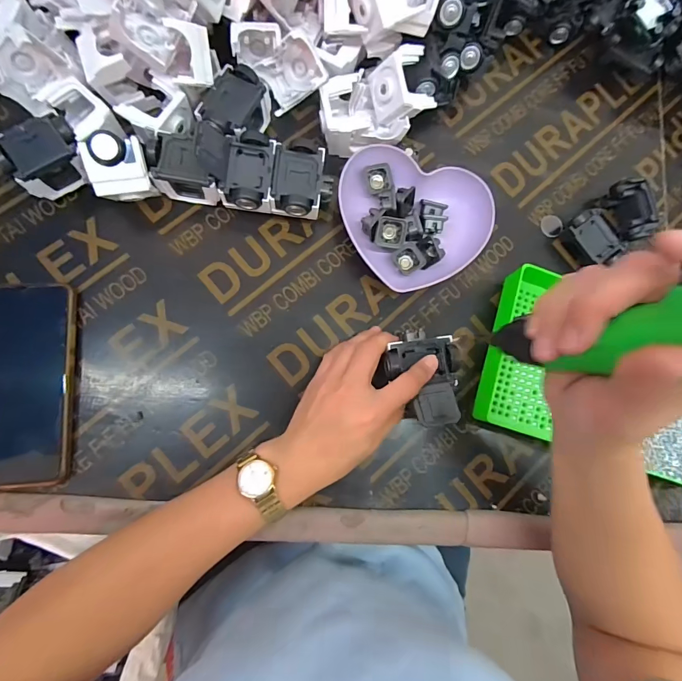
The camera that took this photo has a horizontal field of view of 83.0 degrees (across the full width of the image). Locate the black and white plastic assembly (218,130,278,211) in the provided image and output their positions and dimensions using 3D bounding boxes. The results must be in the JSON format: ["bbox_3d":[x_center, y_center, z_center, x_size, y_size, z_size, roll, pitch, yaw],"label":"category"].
[{"bbox_3d":[-0.081,-0.145,0.347,0.040,0.042,0.065,5,82,-6],"label":"black and white plastic assembly"}]

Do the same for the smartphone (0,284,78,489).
[{"bbox_3d":[-0.259,0.036,0.312,0.078,0.012,0.160,-2,83,-7],"label":"smartphone"}]

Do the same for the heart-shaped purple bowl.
[{"bbox_3d":[0.066,-0.110,0.367,0.141,0.030,0.120,15,81,-5],"label":"heart-shaped purple bowl"}]

